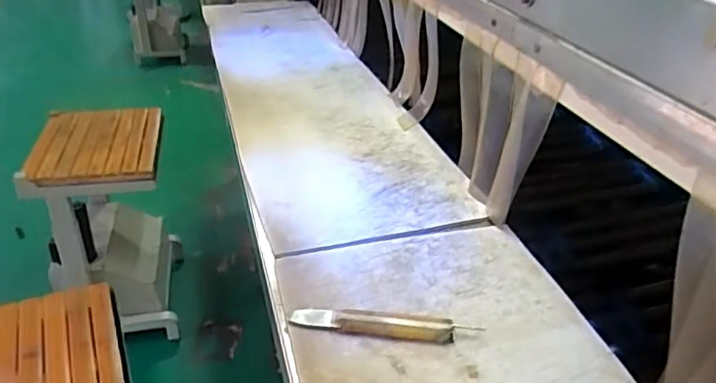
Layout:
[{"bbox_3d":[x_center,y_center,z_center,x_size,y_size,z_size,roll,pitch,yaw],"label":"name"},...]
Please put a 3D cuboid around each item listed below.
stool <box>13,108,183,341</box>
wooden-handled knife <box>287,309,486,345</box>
[{"bbox_3d":[-0.636,0.071,1.556,0.270,0.497,0.391,-6,32,-12],"label":"stool"},{"bbox_3d":[0.024,0.132,0.583,0.183,0.015,0.027,4,31,5],"label":"wooden-handled knife"}]

